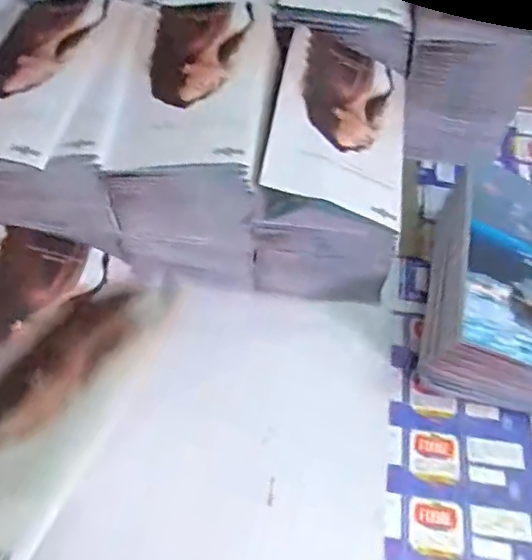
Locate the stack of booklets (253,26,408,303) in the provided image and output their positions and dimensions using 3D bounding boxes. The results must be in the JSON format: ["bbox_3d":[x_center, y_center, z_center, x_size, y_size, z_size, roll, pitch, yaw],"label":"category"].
[{"bbox_3d":[0.056,-0.093,0.470,0.102,0.129,0.179,9,56,5],"label":"stack of booklets"}]

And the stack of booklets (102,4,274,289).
[{"bbox_3d":[-0.050,-0.110,0.465,0.106,0.129,0.186,8,55,4],"label":"stack of booklets"}]

